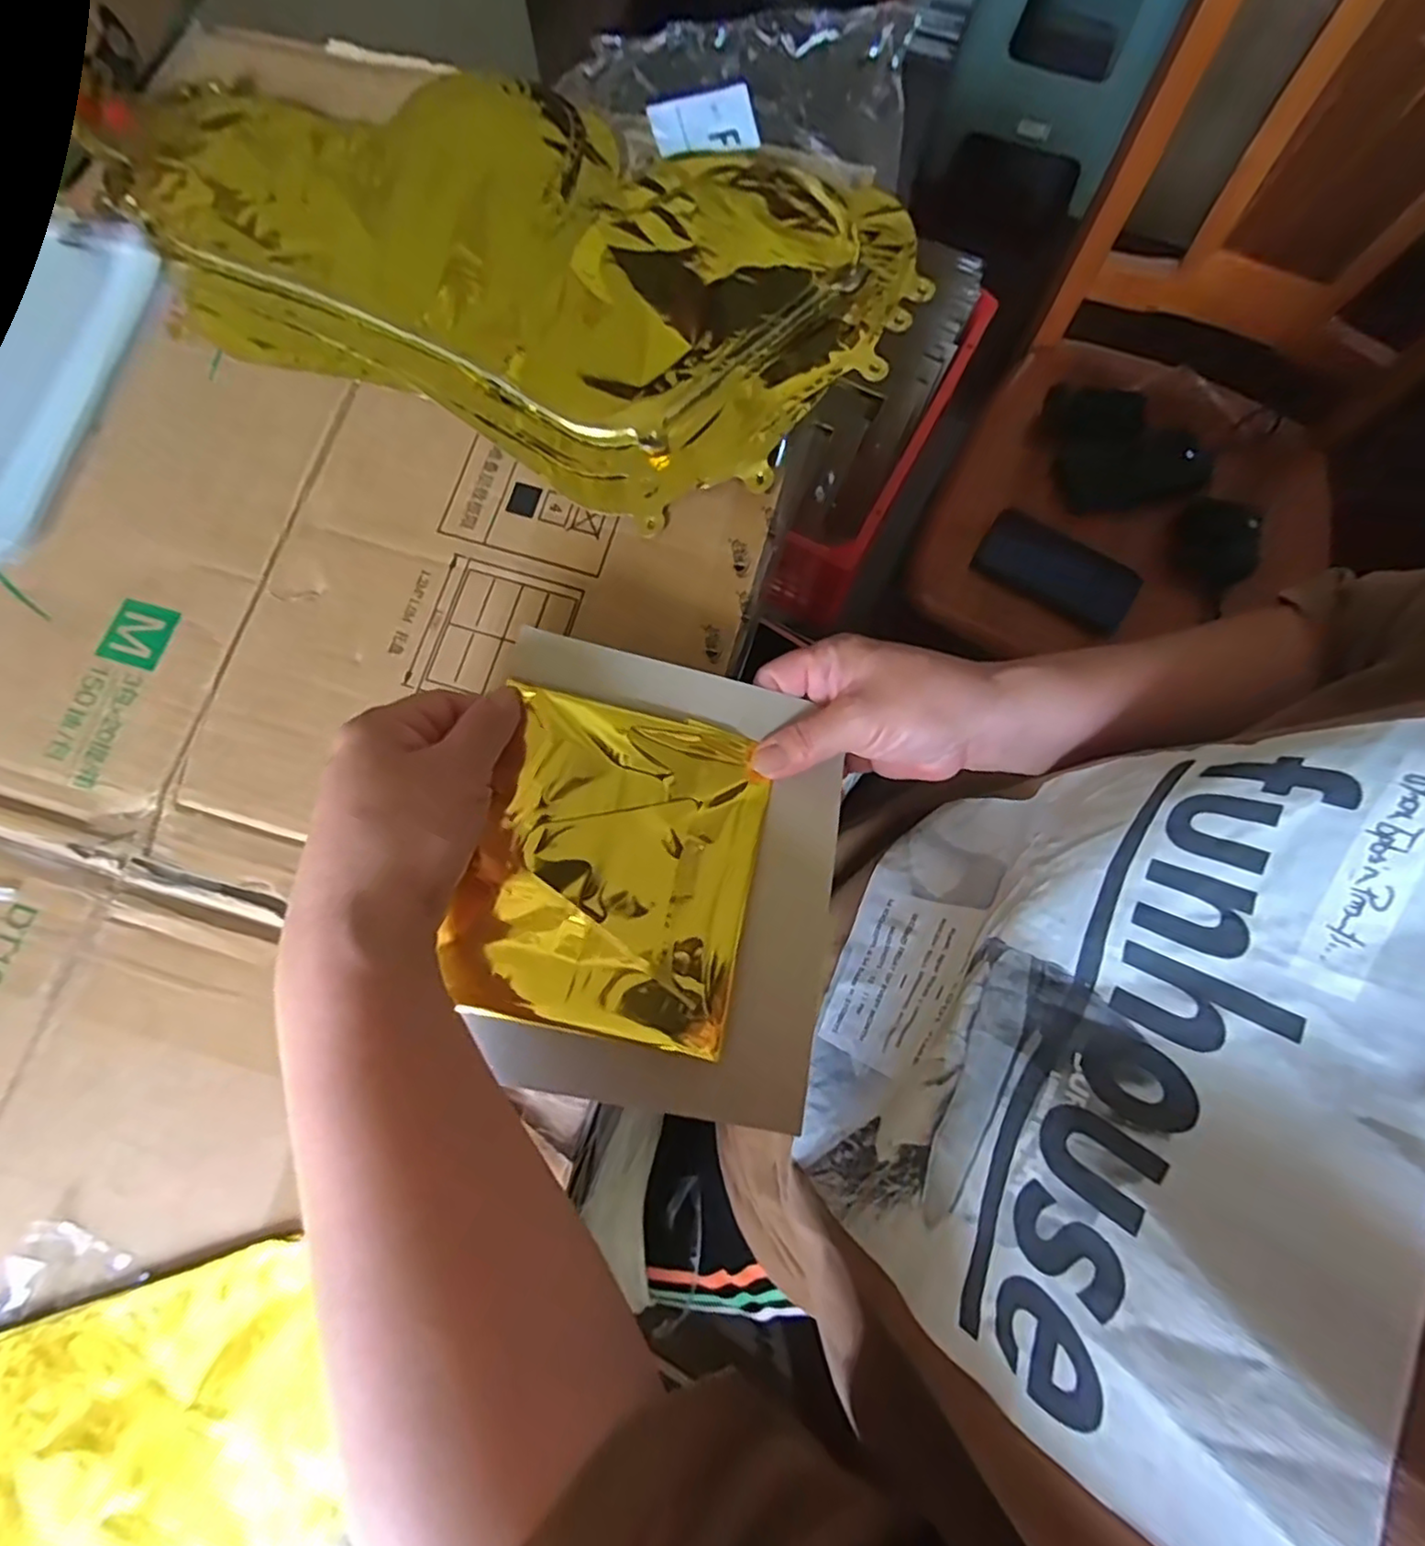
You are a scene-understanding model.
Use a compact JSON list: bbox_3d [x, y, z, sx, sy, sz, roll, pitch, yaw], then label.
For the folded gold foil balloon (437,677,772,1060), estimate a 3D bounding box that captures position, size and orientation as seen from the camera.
[{"bbox_3d":[-0.042,0.039,0.295,0.118,0.016,0.139,13,73,-8],"label":"folded gold foil balloon"}]

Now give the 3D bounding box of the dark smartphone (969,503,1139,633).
[{"bbox_3d":[0.374,-0.220,0.726,0.167,0.013,0.085,31,80,6],"label":"dark smartphone"}]

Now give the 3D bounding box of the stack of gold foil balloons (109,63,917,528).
[{"bbox_3d":[-0.121,-0.308,0.386,0.447,0.013,0.242,24,79,6],"label":"stack of gold foil balloons"}]

